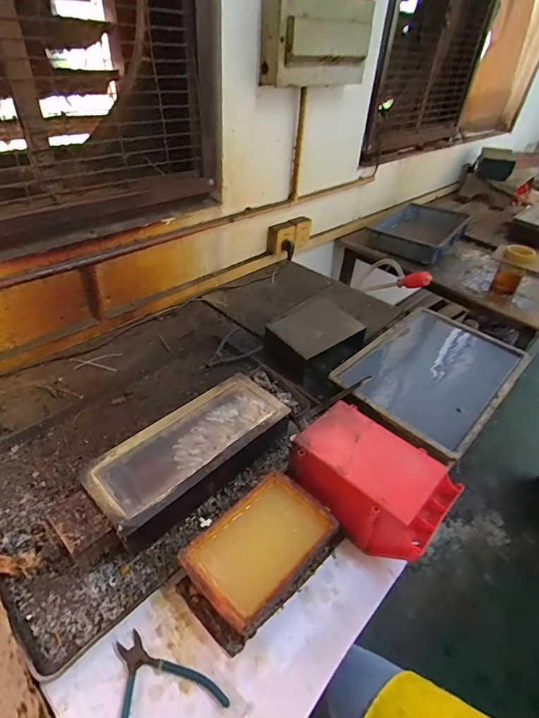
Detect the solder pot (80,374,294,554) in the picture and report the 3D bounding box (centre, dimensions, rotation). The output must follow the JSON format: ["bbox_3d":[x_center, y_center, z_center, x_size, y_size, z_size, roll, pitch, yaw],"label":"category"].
[{"bbox_3d":[-0.124,0.163,0.681,0.162,0.086,0.340,31,46,27],"label":"solder pot"}]

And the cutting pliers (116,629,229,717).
[{"bbox_3d":[-0.136,0.388,0.470,0.124,0.007,0.131,-23,48,-30],"label":"cutting pliers"}]

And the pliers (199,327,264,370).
[{"bbox_3d":[-0.096,-0.018,0.938,0.148,0.028,0.090,-30,51,-35],"label":"pliers"}]

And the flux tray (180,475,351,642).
[{"bbox_3d":[-0.010,0.273,0.575,0.136,0.067,0.201,33,47,29],"label":"flux tray"}]

